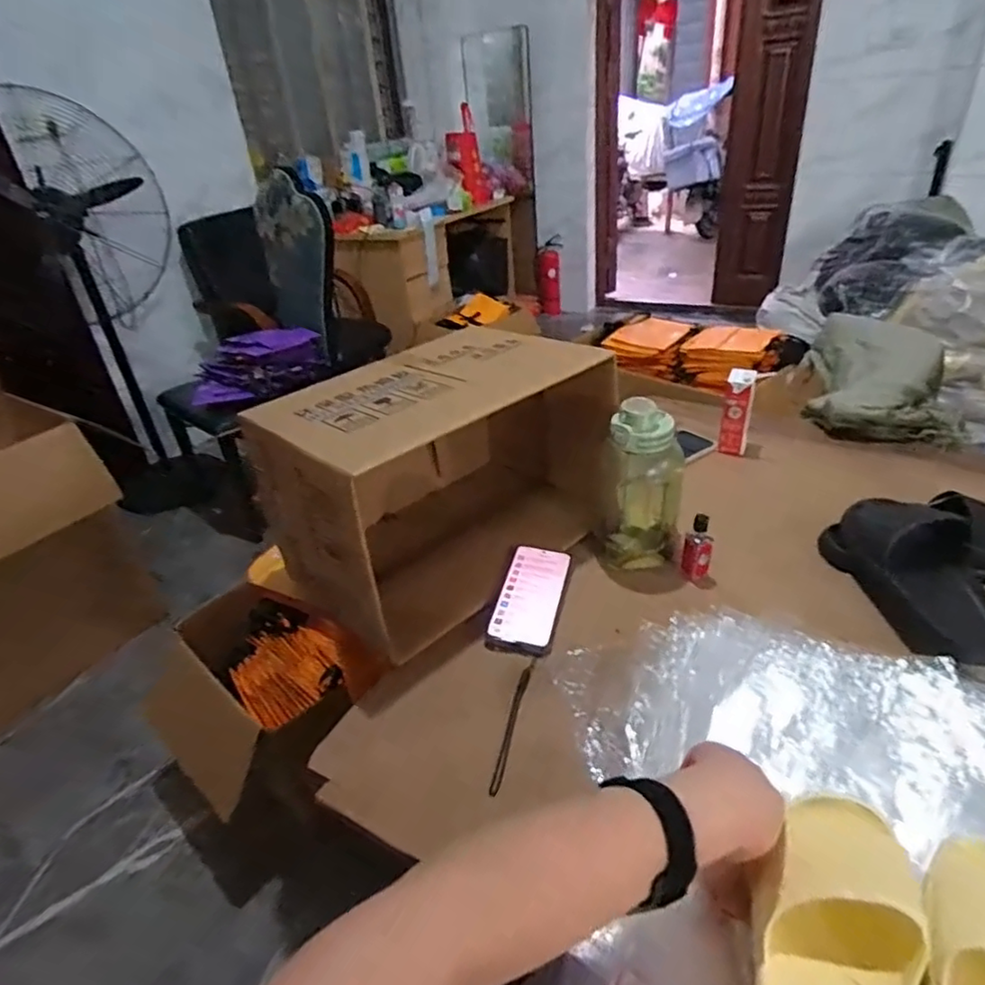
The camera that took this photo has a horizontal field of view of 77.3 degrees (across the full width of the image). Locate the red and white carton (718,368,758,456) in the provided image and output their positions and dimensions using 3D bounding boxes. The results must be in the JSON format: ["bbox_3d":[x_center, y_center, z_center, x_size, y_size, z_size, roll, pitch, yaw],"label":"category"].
[{"bbox_3d":[0.422,-0.127,1.060,0.051,0.155,0.053,6,34,19],"label":"red and white carton"}]

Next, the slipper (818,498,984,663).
[{"bbox_3d":[0.485,0.087,0.715,0.113,0.073,0.236,-2,32,6],"label":"slipper"}]

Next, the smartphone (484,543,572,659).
[{"bbox_3d":[0.049,0.125,0.772,0.076,0.018,0.169,5,34,16],"label":"smartphone"}]

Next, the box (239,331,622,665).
[{"bbox_3d":[-0.070,-0.038,0.845,0.414,0.271,0.297,-26,37,-29],"label":"box"}]

